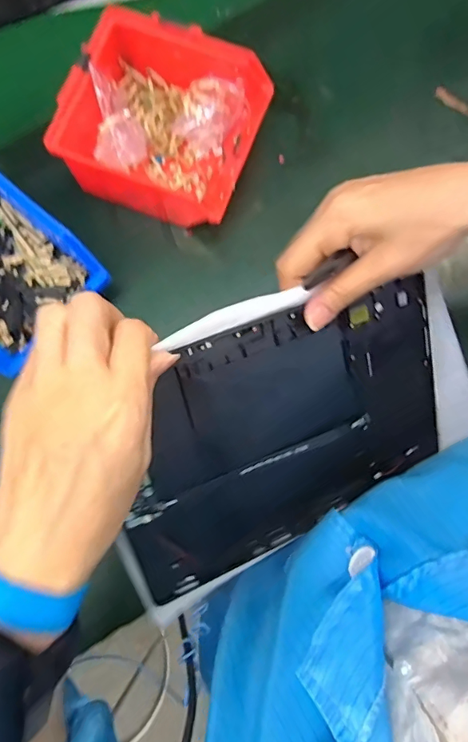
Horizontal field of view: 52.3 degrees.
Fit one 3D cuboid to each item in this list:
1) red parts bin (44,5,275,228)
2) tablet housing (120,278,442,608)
[{"bbox_3d":[-0.053,-0.186,0.365,0.134,0.058,0.127,20,82,5],"label":"red parts bin"},{"bbox_3d":[0.036,0.037,0.319,0.231,0.025,0.154,-22,113,-18],"label":"tablet housing"}]

